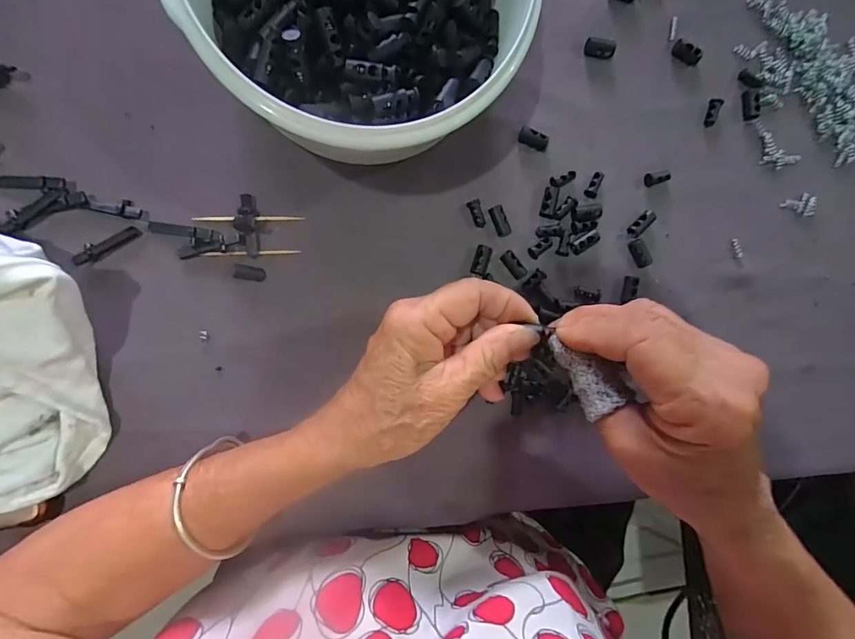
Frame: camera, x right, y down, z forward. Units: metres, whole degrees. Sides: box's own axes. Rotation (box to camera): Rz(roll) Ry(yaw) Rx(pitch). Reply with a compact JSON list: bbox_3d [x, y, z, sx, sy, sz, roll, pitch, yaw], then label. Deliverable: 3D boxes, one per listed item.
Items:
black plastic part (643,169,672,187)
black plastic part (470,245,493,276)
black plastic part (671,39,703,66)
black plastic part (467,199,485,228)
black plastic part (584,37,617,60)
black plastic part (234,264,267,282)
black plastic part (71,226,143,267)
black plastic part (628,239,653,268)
[{"bbox_3d":[0.154,-0.095,0.288,0.016,0.007,0.009,-19,96,-8],"label":"black plastic part"},{"bbox_3d":[0.035,-0.038,0.274,0.011,0.006,0.019,20,90,-10],"label":"black plastic part"},{"bbox_3d":[0.171,-0.175,0.284,0.020,0.008,0.009,36,87,-9],"label":"black plastic part"},{"bbox_3d":[0.032,-0.067,0.273,0.009,0.004,0.017,-26,97,-7],"label":"black plastic part"},{"bbox_3d":[0.112,-0.173,0.276,0.020,0.010,0.008,8,92,-9],"label":"black plastic part"},{"bbox_3d":[-0.104,-0.027,0.253,0.017,0.004,0.008,10,92,-10],"label":"black plastic part"},{"bbox_3d":[-0.179,-0.041,0.242,0.037,0.004,0.010,-34,98,-6],"label":"black plastic part"},{"bbox_3d":[0.143,-0.044,0.290,0.010,0.005,0.019,-24,97,-7],"label":"black plastic part"}]

